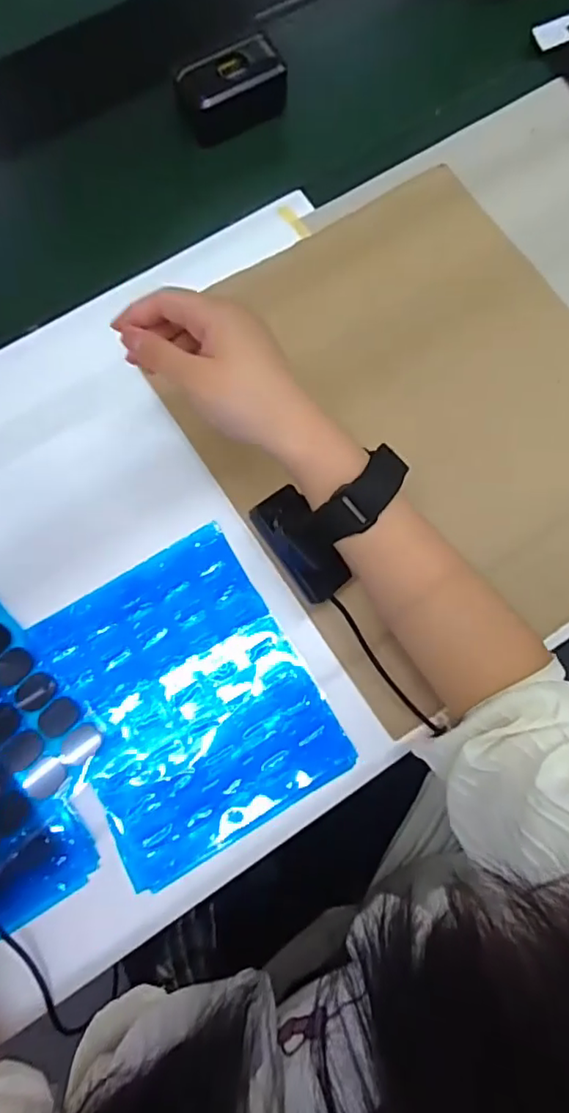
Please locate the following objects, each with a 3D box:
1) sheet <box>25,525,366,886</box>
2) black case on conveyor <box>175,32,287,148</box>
[{"bbox_3d":[-0.064,0.092,0.379,0.150,0.007,0.184,-30,80,-7],"label":"sheet"},{"bbox_3d":[-0.044,-0.378,0.468,0.086,0.040,0.047,-26,79,-6],"label":"black case on conveyor"}]

